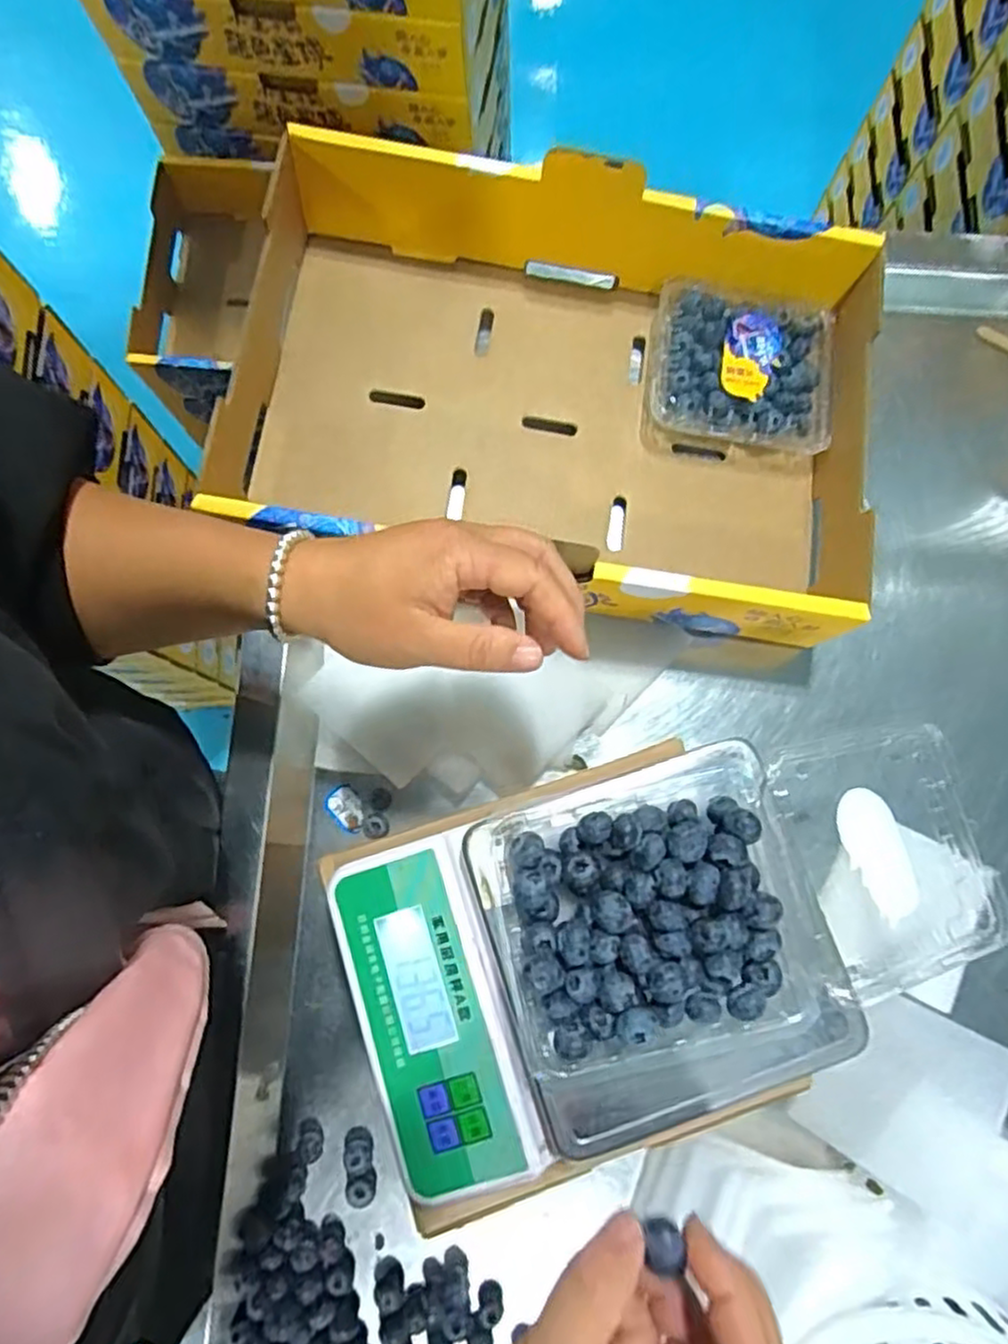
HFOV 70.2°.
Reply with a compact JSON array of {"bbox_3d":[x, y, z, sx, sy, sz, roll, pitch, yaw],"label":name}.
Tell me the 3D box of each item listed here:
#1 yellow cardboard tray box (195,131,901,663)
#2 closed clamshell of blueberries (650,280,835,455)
[{"bbox_3d":[0.029,-0.175,0.475,0.404,0.104,0.264,8,77,0],"label":"yellow cardboard tray box"},{"bbox_3d":[0.166,-0.211,0.505,0.122,0.036,0.108,8,78,1],"label":"closed clamshell of blueberries"}]

